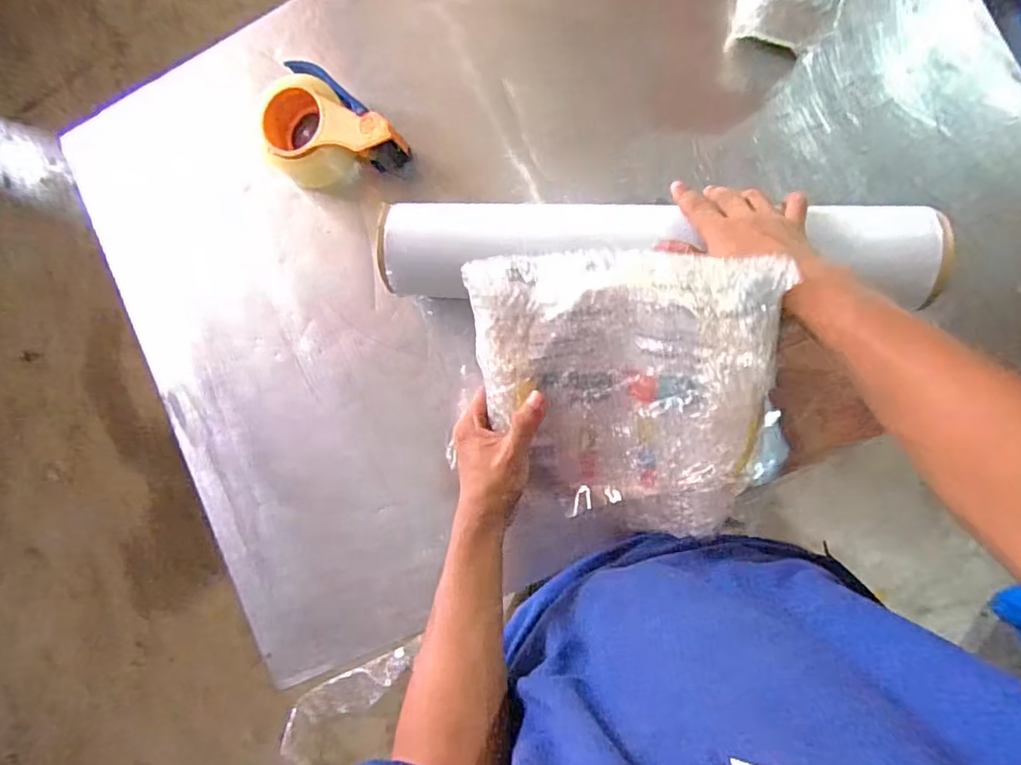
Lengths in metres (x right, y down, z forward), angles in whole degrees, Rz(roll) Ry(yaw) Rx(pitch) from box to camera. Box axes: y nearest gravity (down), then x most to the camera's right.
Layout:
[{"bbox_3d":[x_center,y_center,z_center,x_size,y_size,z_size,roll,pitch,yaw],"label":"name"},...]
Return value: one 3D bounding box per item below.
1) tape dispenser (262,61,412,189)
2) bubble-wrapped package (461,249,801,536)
[{"bbox_3d":[-0.211,-0.275,0.667,0.152,0.085,0.120,40,94,8],"label":"tape dispenser"},{"bbox_3d":[0.088,0.012,0.476,0.237,0.025,0.229,2,107,23],"label":"bubble-wrapped package"}]

